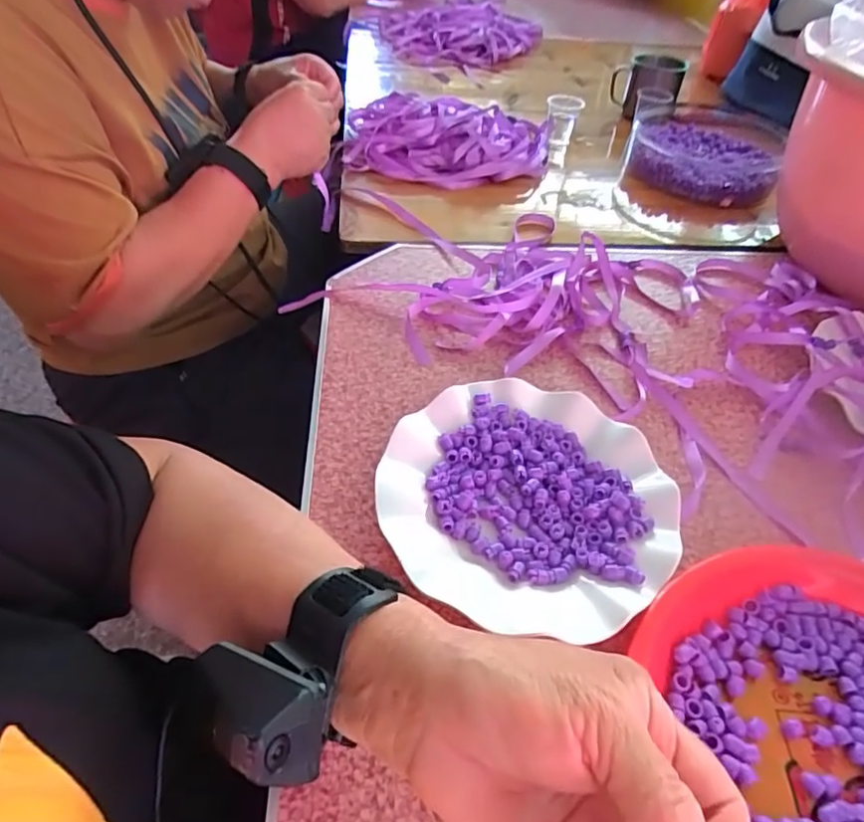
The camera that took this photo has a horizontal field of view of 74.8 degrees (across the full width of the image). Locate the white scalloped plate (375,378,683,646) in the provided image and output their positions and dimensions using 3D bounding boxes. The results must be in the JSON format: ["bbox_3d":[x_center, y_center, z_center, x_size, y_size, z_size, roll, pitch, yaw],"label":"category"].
[{"bbox_3d":[0.060,0.052,0.361,0.175,0.026,0.173,2,46,-2],"label":"white scalloped plate"}]

